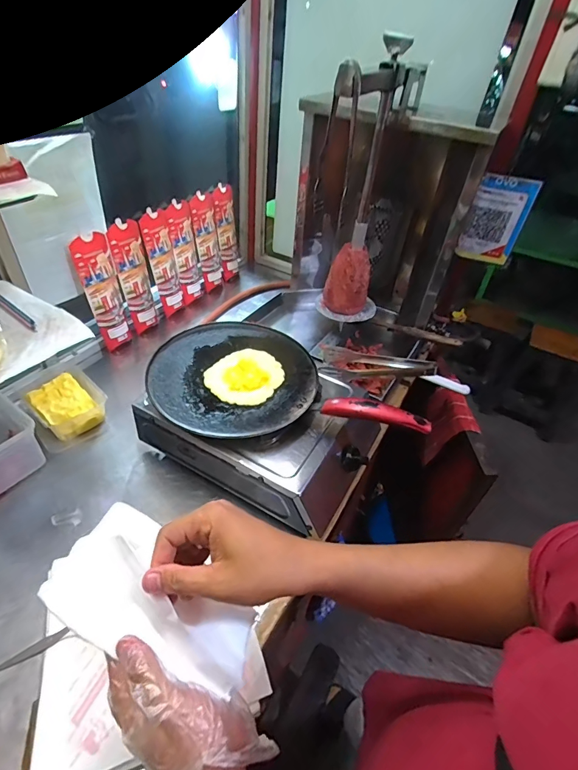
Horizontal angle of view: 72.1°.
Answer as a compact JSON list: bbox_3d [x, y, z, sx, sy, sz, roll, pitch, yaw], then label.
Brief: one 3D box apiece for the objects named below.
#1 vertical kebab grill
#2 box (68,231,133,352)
[{"bbox_3d":[0.194,-0.404,0.903,0.301,0.463,0.331,-7,43,-14],"label":"vertical kebab grill"},{"bbox_3d":[-0.418,-0.203,0.900,0.033,0.259,0.083,19,42,34],"label":"box"}]

